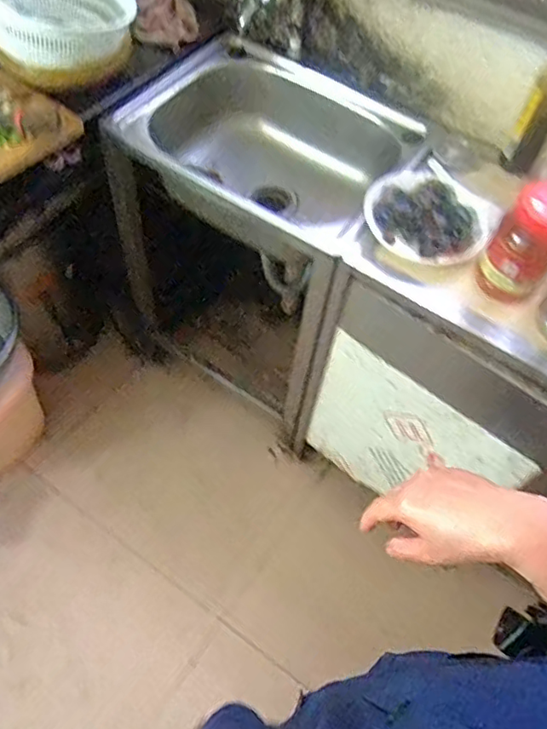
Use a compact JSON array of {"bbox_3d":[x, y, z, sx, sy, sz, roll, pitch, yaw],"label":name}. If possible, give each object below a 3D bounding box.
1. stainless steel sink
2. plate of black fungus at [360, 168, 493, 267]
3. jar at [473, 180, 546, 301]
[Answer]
[{"bbox_3d":[-0.007,-0.380,1.132,0.491,0.199,0.409,36,62,17],"label":"stainless steel sink"},{"bbox_3d":[0.252,-0.252,0.945,0.196,0.030,0.211,2,58,-4],"label":"plate of black fungus"},{"bbox_3d":[0.362,-0.176,0.839,0.088,0.163,0.087,30,60,14],"label":"jar"}]

